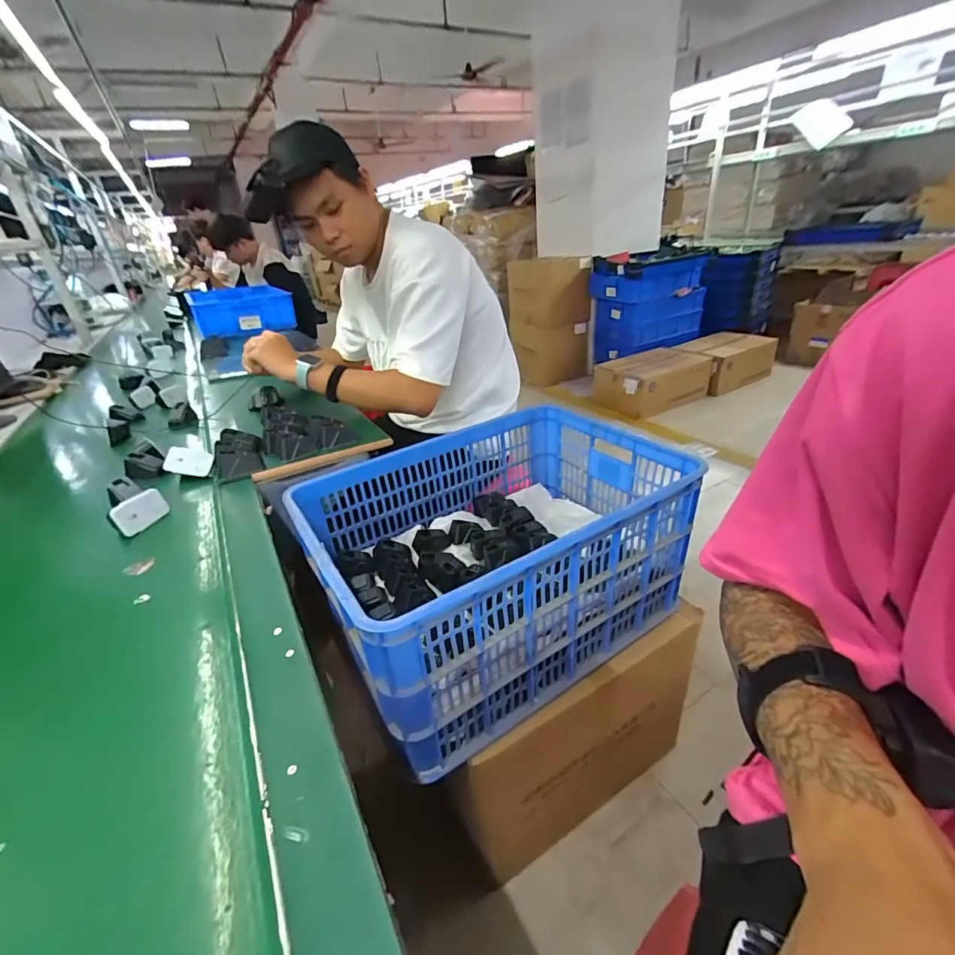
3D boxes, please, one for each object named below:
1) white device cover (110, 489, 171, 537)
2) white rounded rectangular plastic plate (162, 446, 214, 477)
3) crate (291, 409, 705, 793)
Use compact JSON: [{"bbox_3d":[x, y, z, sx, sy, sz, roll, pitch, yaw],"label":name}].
[{"bbox_3d":[-0.478,0.048,0.643,0.008,0.046,0.068,-11,25,36],"label":"white device cover"},{"bbox_3d":[-0.486,-0.026,0.764,0.070,0.044,0.011,12,-4,-19],"label":"white rounded rectangular plastic plate"},{"bbox_3d":[0.031,0.127,0.808,0.571,0.301,0.413,-21,33,-26],"label":"crate"}]

